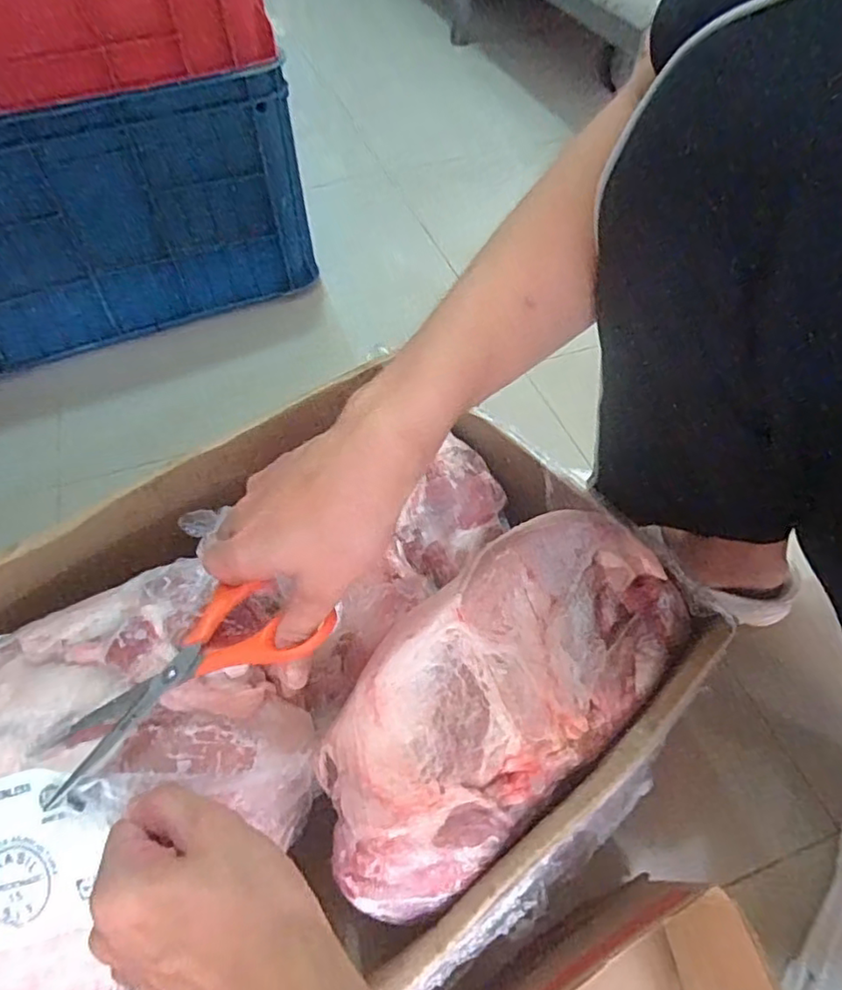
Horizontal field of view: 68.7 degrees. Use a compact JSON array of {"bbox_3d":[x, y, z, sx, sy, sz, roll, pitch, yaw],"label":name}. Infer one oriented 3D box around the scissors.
[{"bbox_3d":[-0.136,0.099,0.355,0.171,0.017,0.070,-31,57,-8],"label":"scissors"}]

